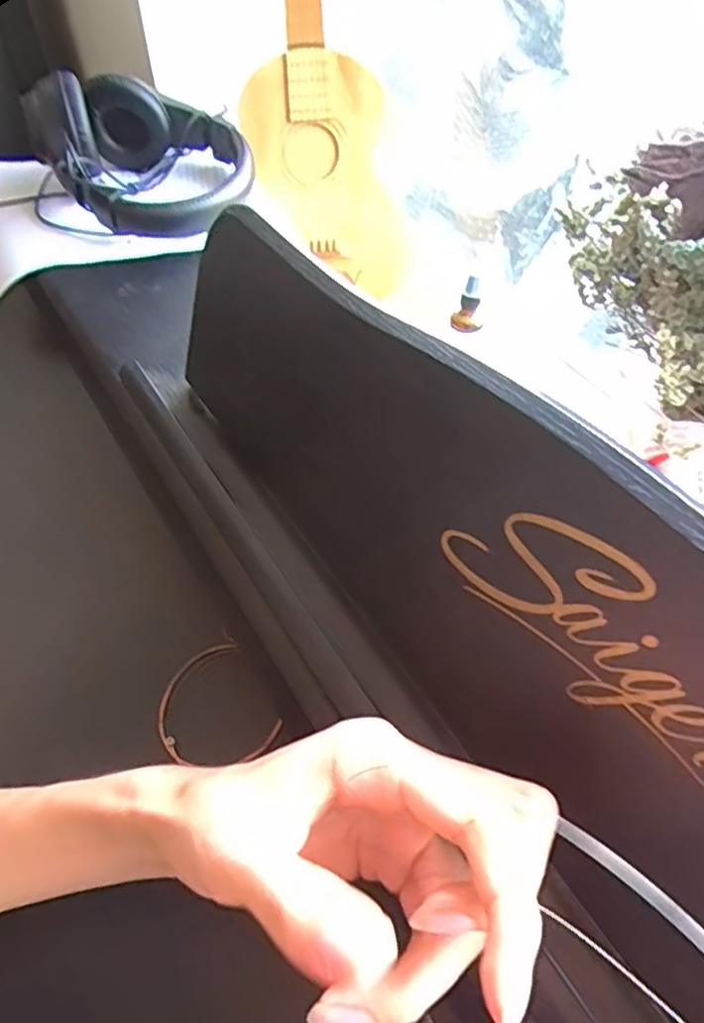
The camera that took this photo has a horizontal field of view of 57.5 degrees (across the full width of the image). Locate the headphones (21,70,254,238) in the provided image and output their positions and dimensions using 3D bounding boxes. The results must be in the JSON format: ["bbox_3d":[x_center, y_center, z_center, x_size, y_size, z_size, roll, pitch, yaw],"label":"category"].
[{"bbox_3d":[-0.188,-0.336,0.589,0.172,0.084,0.180,-26,55,-21],"label":"headphones"}]

